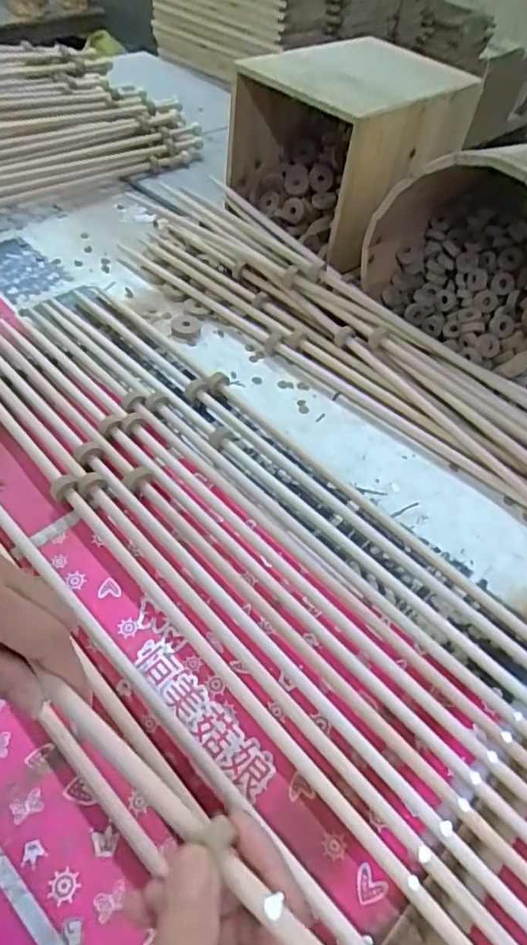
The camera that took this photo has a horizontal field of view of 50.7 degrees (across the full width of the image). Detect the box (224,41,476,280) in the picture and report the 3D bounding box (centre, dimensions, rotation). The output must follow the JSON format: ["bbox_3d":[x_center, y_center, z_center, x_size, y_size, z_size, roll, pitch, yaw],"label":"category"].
[{"bbox_3d":[0.113,-0.441,0.754,0.290,0.178,0.205,-34,61,-29],"label":"box"}]

